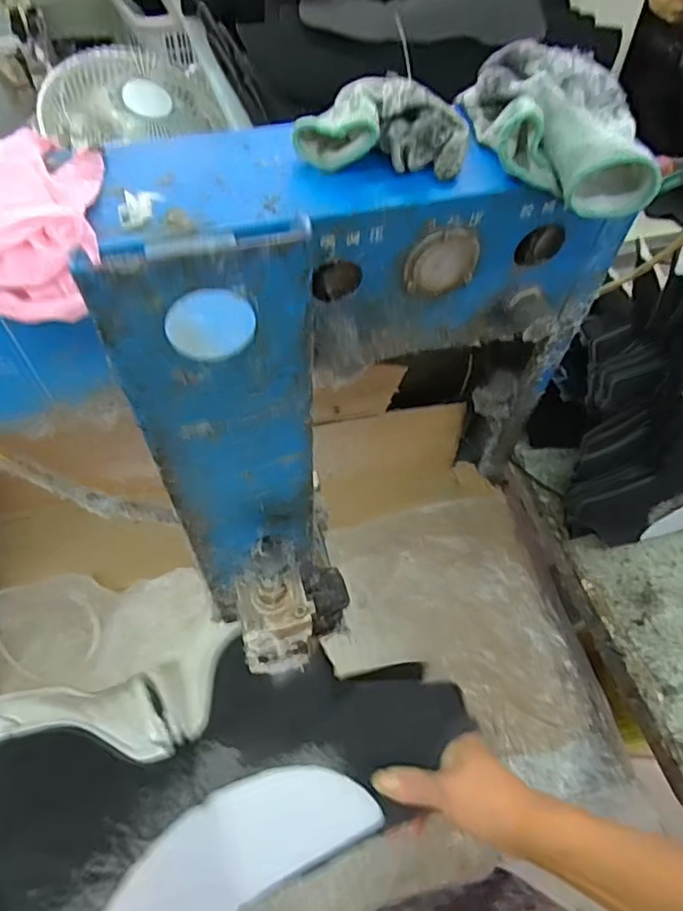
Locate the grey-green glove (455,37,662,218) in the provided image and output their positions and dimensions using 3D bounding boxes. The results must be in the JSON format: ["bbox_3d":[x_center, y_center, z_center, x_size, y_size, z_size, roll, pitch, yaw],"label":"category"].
[{"bbox_3d":[0.153,-0.231,0.404,0.104,0.053,0.139,-5,59,-5],"label":"grey-green glove"}]

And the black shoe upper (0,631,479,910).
[{"bbox_3d":[-0.082,0.216,0.368,0.342,0.105,0.189,-18,61,-13],"label":"black shoe upper"}]

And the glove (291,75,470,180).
[{"bbox_3d":[0.029,-0.217,0.383,0.102,0.039,0.065,26,61,13],"label":"glove"}]

